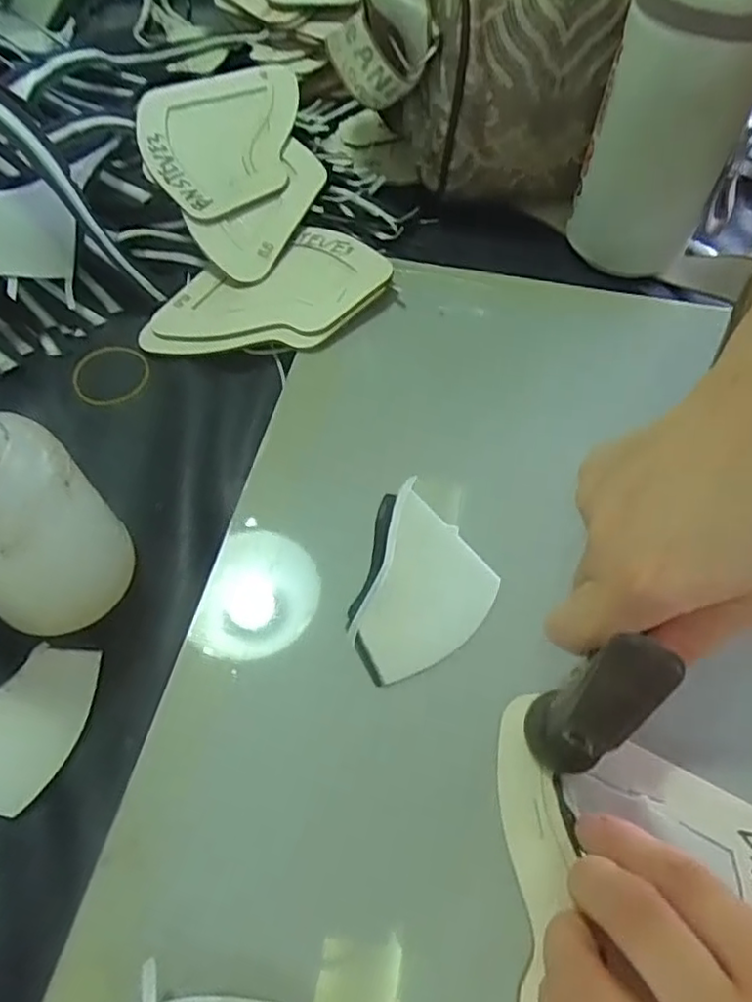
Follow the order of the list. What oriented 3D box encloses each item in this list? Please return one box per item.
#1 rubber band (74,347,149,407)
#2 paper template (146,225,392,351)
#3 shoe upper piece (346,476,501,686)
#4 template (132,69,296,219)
[{"bbox_3d":[-0.157,-0.074,0.384,0.044,0.004,0.041,2,64,-3],"label":"rubber band"},{"bbox_3d":[-0.068,-0.126,0.395,0.146,0.019,0.094,-16,60,-10],"label":"paper template"},{"bbox_3d":[0.012,0.034,0.295,0.070,0.005,0.077,-30,64,-18],"label":"shoe upper piece"},{"bbox_3d":[-0.099,-0.246,0.433,0.110,0.010,0.117,-20,72,-14],"label":"template"}]

